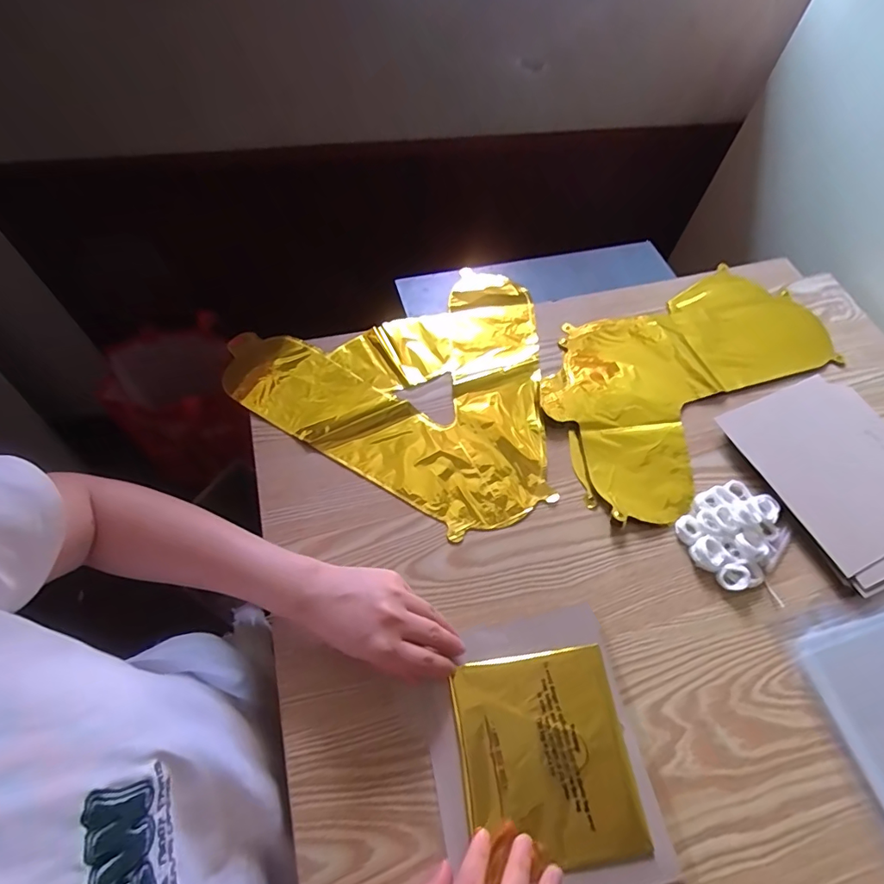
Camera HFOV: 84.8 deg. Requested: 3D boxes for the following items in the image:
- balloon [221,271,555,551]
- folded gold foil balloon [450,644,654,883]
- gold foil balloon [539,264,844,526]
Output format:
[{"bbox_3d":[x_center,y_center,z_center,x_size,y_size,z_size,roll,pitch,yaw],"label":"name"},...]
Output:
[{"bbox_3d":[-0.012,-0.100,0.564,0.362,0.006,0.338,31,62,13],"label":"balloon"},{"bbox_3d":[0.081,0.246,0.382,0.131,0.010,0.141,-5,60,-7],"label":"folded gold foil balloon"},{"bbox_3d":[0.288,-0.089,0.580,0.415,0.007,0.220,-34,67,-21],"label":"gold foil balloon"}]

